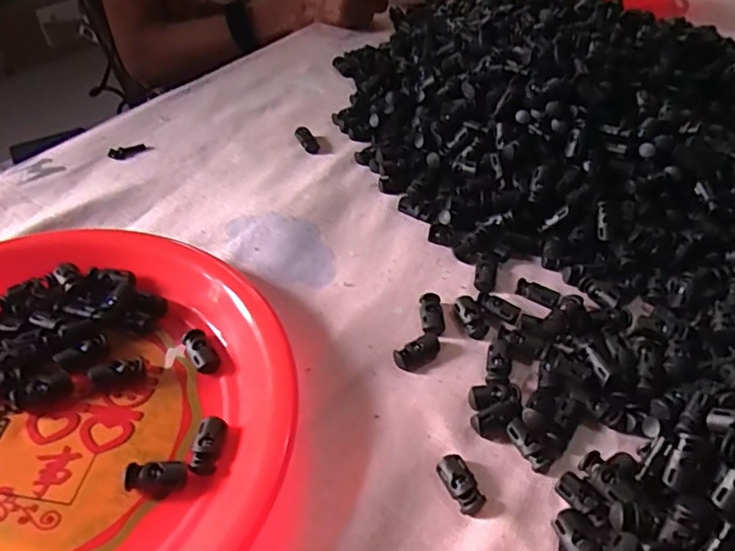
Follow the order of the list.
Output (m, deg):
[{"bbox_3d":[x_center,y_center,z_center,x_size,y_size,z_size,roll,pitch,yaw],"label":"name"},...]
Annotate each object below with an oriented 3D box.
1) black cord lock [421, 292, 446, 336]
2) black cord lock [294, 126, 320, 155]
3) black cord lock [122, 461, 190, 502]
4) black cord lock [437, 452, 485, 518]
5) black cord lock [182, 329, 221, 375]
[{"bbox_3d":[0.040,0.024,0.347,0.014,0.007,0.029,-1,47,-3],"label":"black cord lock"},{"bbox_3d":[-0.051,-0.114,0.475,0.015,0.009,0.032,-20,51,-20],"label":"black cord lock"},{"bbox_3d":[-0.098,0.096,0.263,0.027,0.011,0.015,-4,47,-7],"label":"black cord lock"},{"bbox_3d":[0.046,0.102,0.275,0.014,0.008,0.028,-20,51,-20],"label":"black cord lock"},{"bbox_3d":[-0.094,0.043,0.317,0.014,0.007,0.030,-27,53,-25],"label":"black cord lock"}]

